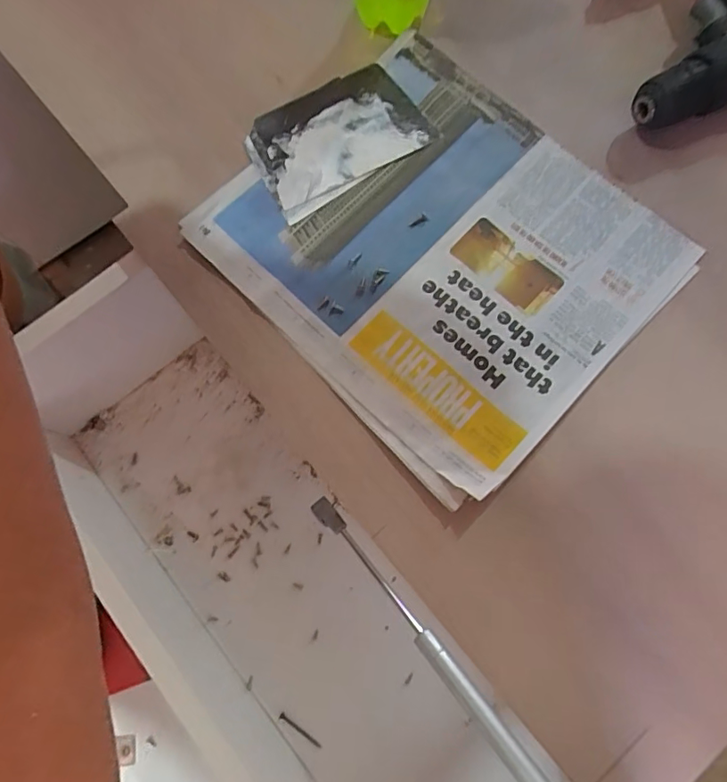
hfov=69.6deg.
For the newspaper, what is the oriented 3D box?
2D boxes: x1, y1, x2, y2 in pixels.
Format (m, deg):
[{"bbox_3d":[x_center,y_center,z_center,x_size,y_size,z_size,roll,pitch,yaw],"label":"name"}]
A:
[{"bbox_3d":[0.058,-0.112,0.405,0.310,0.014,0.271,43,83,9],"label":"newspaper"}]

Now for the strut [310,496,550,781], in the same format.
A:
[{"bbox_3d":[0.057,0.182,0.325,0.017,0.029,0.304,-40,59,-6],"label":"strut"}]

